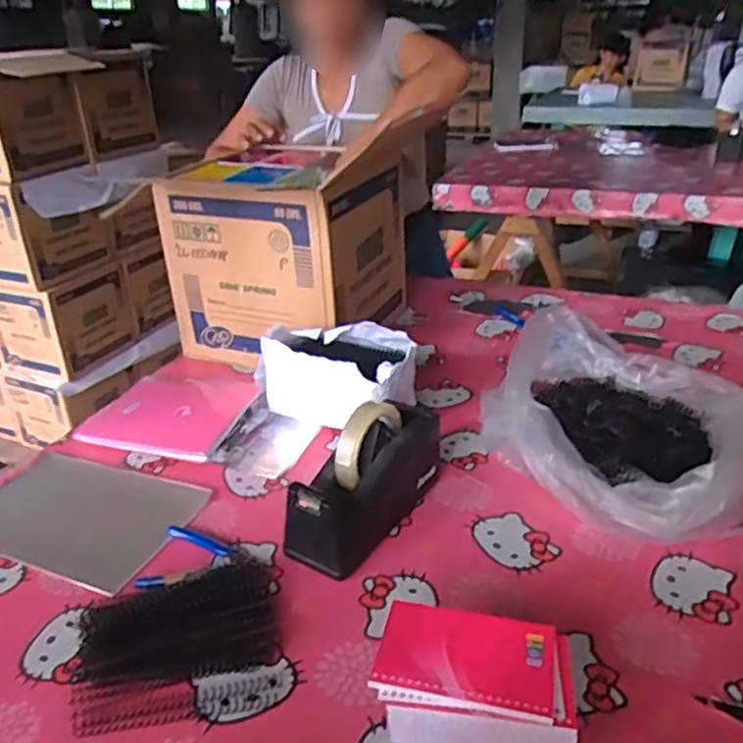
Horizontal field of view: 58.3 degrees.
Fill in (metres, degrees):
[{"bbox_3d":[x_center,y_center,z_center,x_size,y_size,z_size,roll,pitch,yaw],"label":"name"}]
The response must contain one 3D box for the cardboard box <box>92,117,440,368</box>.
[{"bbox_3d":[-0.137,-0.192,1.084,0.305,0.270,0.298,7,28,19],"label":"cardboard box"}]

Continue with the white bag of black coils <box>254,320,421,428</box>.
[{"bbox_3d":[-0.051,0.003,0.894,0.212,0.113,0.105,11,30,27],"label":"white bag of black coils"}]

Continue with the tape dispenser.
[{"bbox_3d":[-0.004,0.110,0.694,0.065,0.119,0.199,17,33,35],"label":"tape dispenser"}]

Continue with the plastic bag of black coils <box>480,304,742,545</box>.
[{"bbox_3d":[0.292,0.055,0.779,0.258,0.106,0.360,-15,29,-22],"label":"plastic bag of black coils"}]

